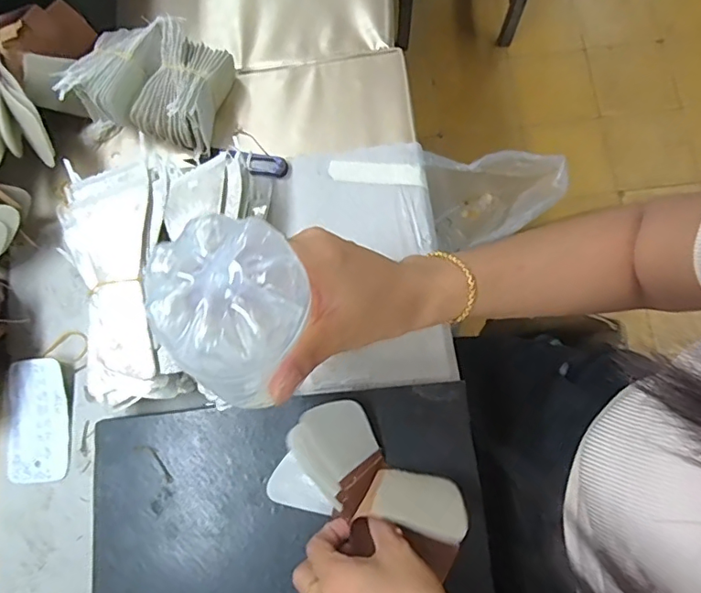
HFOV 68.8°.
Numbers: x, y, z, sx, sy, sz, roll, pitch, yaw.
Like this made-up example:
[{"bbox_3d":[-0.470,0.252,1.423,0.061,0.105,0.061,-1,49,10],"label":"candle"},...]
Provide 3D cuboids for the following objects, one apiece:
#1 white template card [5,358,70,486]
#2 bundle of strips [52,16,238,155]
[{"bbox_3d":[-0.272,0.107,0.443,0.055,0.005,0.103,-7,83,4],"label":"white template card"},{"bbox_3d":[-0.184,-0.204,0.477,0.133,0.054,0.103,14,78,3],"label":"bundle of strips"}]

